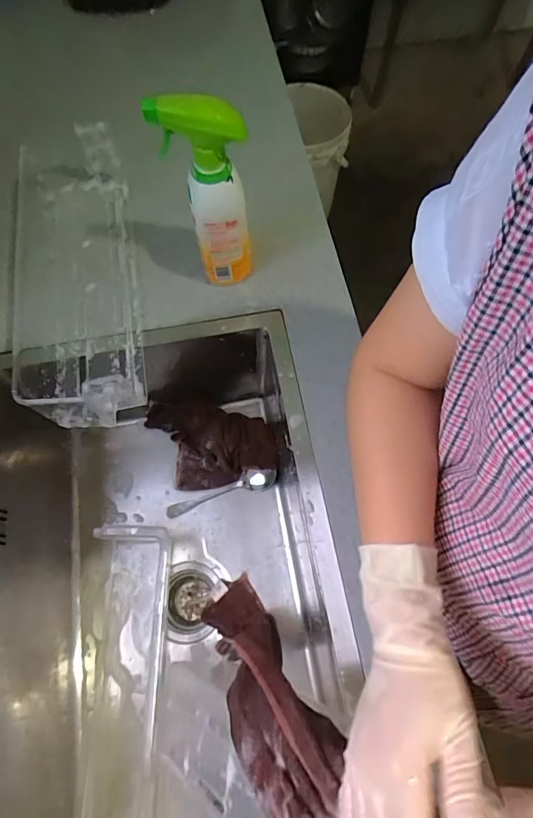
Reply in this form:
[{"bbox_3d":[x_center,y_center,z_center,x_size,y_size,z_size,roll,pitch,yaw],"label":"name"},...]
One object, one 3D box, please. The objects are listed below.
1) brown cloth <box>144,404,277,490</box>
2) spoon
[{"bbox_3d":[-0.088,0.058,0.724,0.201,0.047,0.133,-4,68,-1],"label":"brown cloth"},{"bbox_3d":[-0.074,0.129,0.701,0.180,0.035,0.033,-15,68,-6],"label":"spoon"}]

